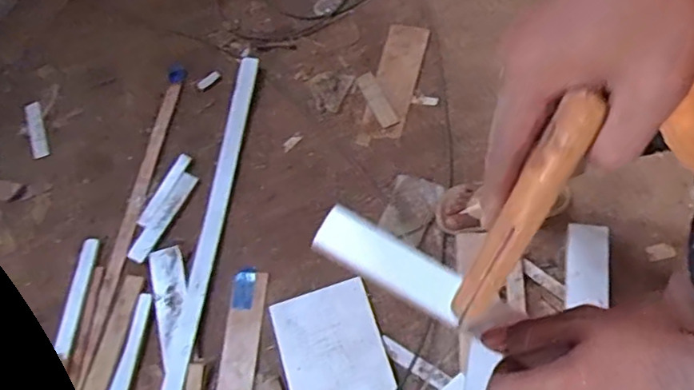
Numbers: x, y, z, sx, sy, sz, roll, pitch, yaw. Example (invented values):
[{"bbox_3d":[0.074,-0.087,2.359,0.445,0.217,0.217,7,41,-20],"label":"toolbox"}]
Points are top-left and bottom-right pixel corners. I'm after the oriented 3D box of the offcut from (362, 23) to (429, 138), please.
[{"bbox_3d":[0.121,-0.287,1.433,0.103,0.020,0.328,14,67,7],"label":"offcut"}]

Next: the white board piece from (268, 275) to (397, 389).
[{"bbox_3d":[-0.026,0.324,1.153,0.201,0.012,0.289,-18,63,-1],"label":"white board piece"}]

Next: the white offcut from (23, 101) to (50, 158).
[{"bbox_3d":[-0.776,-0.162,1.448,0.038,0.014,0.161,-20,67,-7],"label":"white offcut"}]

